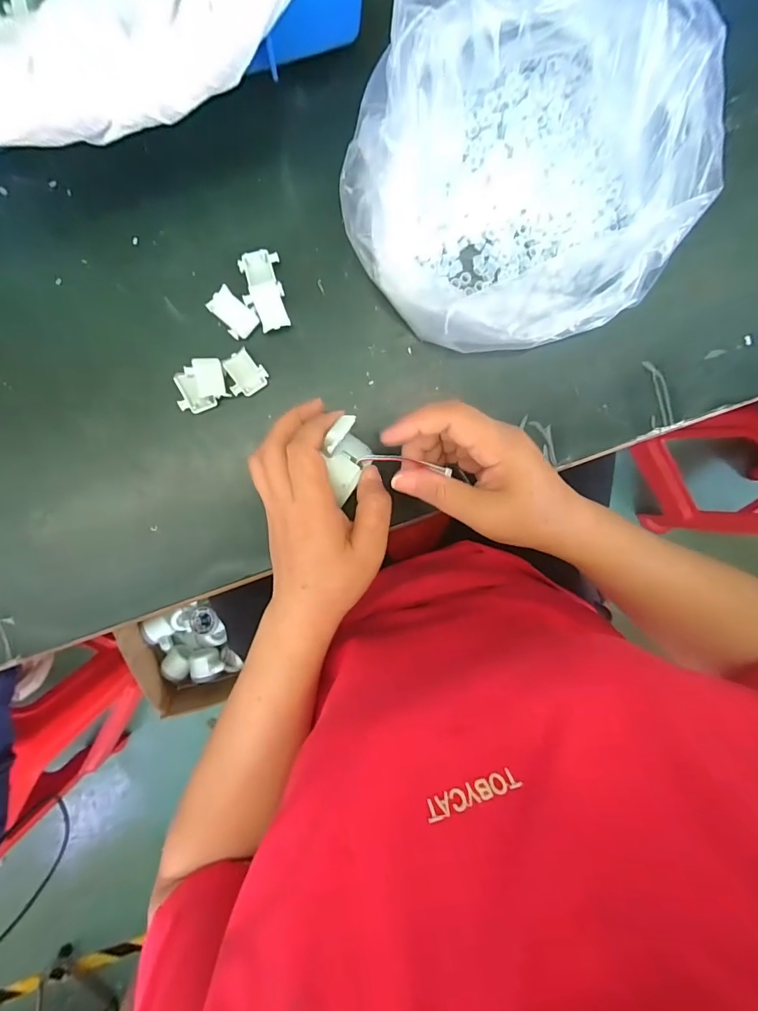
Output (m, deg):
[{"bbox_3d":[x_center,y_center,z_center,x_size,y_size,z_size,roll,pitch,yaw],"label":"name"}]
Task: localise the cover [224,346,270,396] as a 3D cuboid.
[{"bbox_3d":[-0.103,-0.100,0.334,0.029,0.008,0.032,-33,99,1],"label":"cover"}]

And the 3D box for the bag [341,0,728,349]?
[{"bbox_3d":[0.102,-0.213,0.291,0.230,0.105,0.186,-17,99,-2],"label":"bag"}]

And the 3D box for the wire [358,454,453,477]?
[{"bbox_3d":[0.016,-0.027,0.291,0.064,0.005,0.011,12,98,18],"label":"wire"}]

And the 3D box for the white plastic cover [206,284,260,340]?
[{"bbox_3d":[-0.108,-0.142,0.326,0.033,0.011,0.024,44,93,-9],"label":"white plastic cover"}]

